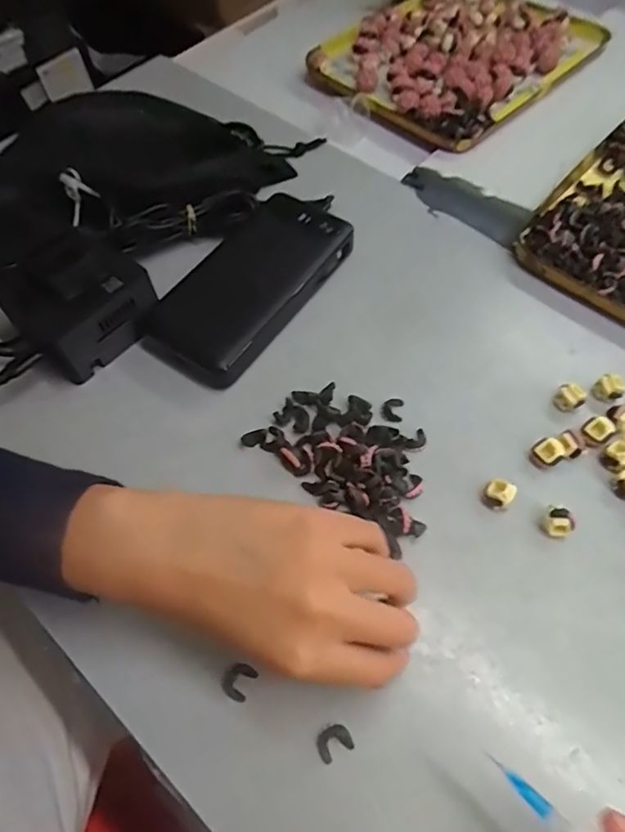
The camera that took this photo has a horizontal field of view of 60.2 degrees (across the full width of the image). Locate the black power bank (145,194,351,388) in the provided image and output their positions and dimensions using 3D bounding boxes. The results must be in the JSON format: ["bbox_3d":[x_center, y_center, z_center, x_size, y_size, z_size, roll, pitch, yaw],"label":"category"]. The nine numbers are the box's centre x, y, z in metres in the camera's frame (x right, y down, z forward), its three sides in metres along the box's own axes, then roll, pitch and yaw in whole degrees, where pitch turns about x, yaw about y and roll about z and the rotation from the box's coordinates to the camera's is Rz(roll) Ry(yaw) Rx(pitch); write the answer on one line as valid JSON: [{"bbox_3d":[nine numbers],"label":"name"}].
[{"bbox_3d":[-0.042,-0.091,0.371,0.078,0.023,0.164,29,65,17],"label":"black power bank"}]

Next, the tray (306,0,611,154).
[{"bbox_3d":[0.132,-0.350,0.514,0.201,0.022,0.256,40,68,22],"label":"tray"}]

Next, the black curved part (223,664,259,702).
[{"bbox_3d":[-0.036,0.129,0.263,0.014,0.004,0.016,23,63,14],"label":"black curved part"}]

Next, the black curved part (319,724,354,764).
[{"bbox_3d":[0.010,0.151,0.250,0.016,0.004,0.012,-23,62,-11],"label":"black curved part"}]

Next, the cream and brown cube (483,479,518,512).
[{"bbox_3d":[0.105,0.044,0.303,0.016,0.016,0.013,30,65,18],"label":"cream and brown cube"}]

